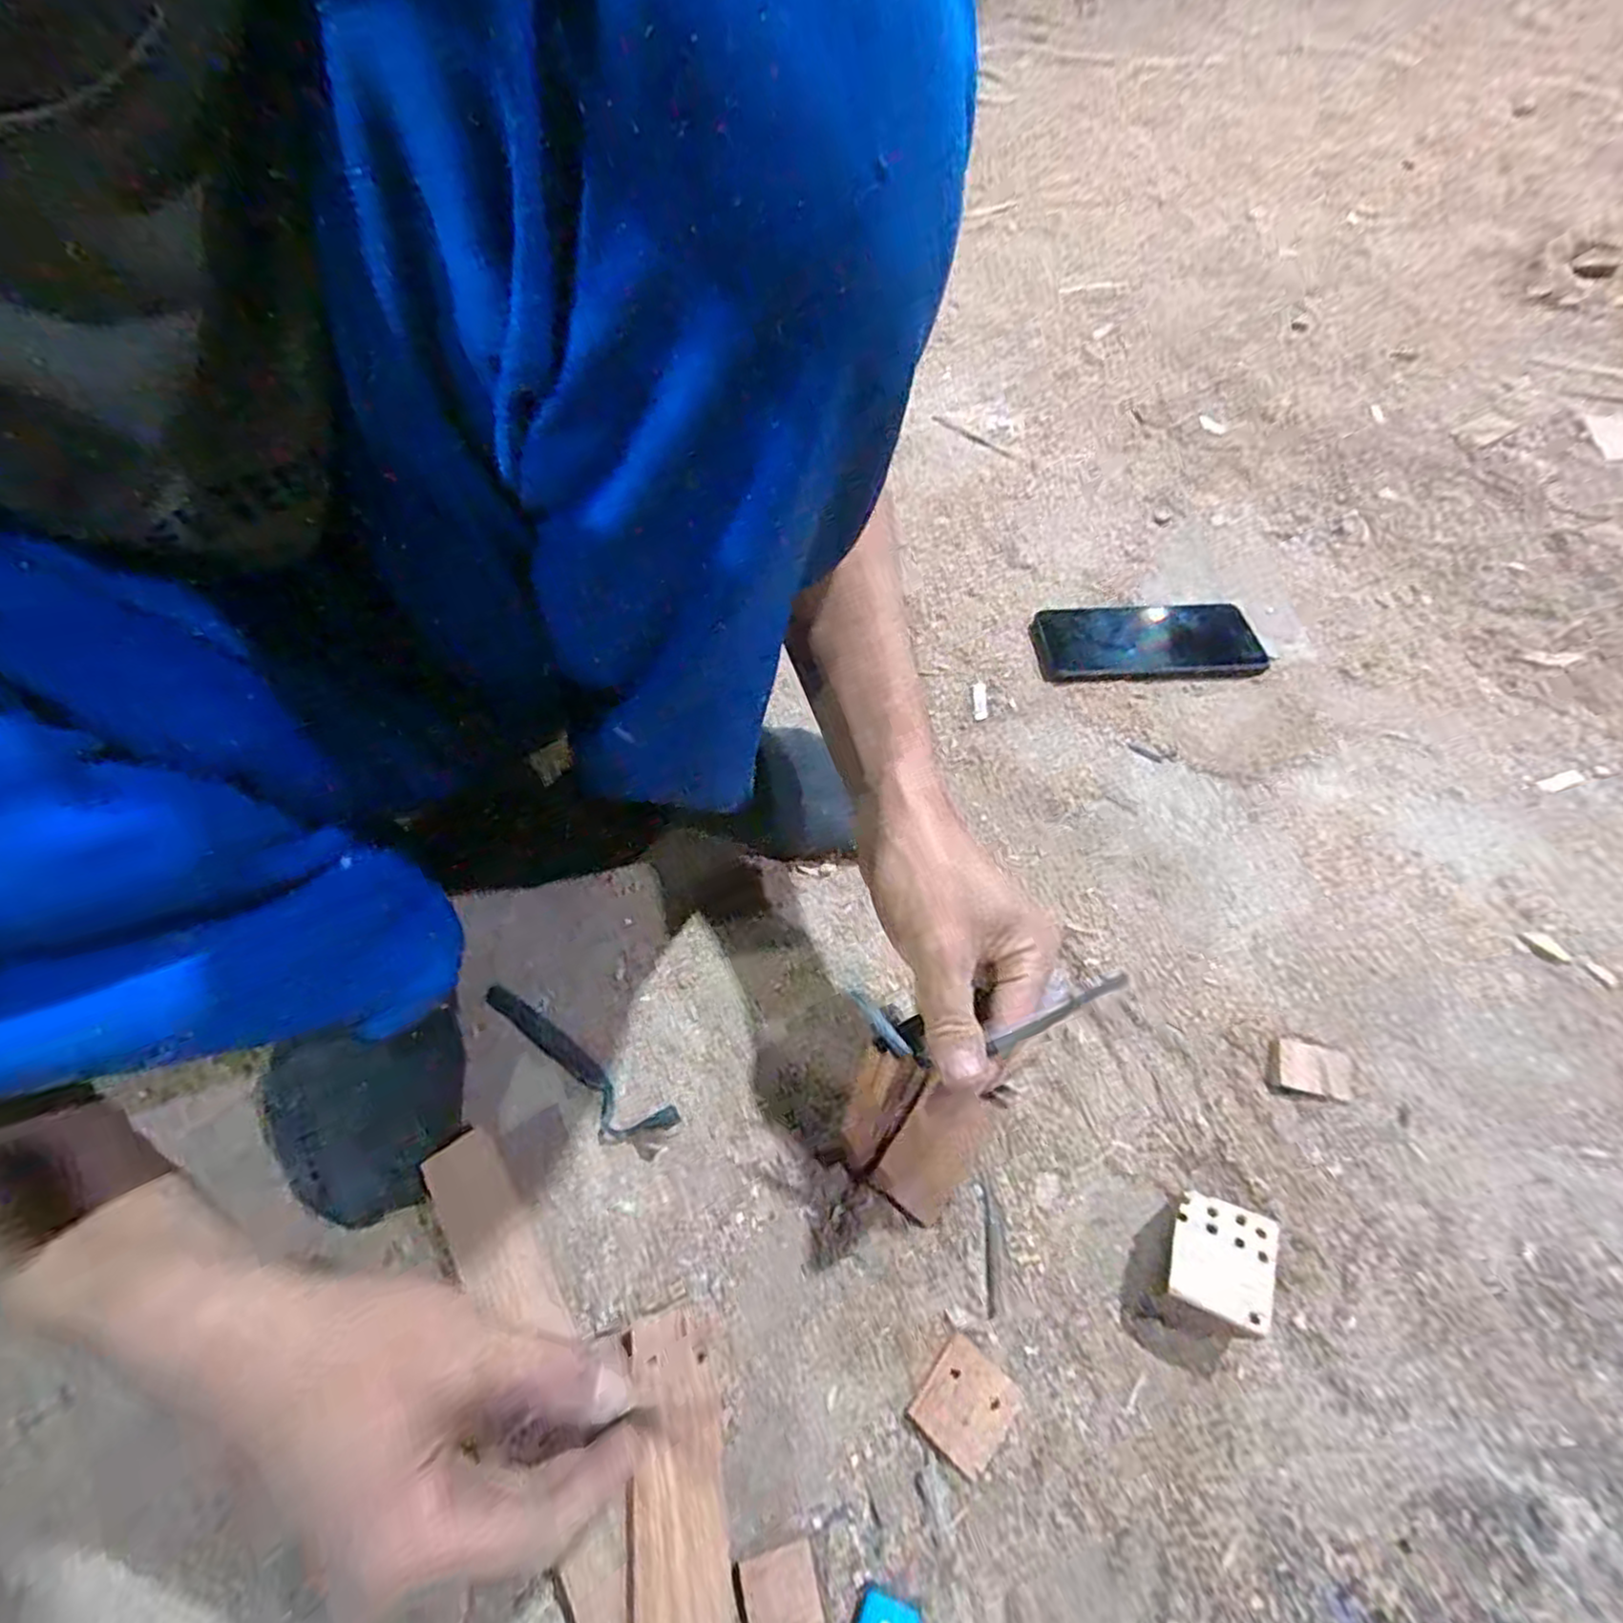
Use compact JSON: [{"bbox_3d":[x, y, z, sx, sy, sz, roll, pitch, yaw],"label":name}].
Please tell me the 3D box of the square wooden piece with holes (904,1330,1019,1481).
[{"bbox_3d":[0.066,0.257,0.316,0.035,0.006,0.038,33,64,24],"label":"square wooden piece with holes"}]

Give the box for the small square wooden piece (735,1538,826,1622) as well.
[{"bbox_3d":[-0.011,0.309,0.283,0.029,0.007,0.033,-17,56,-7],"label":"small square wooden piece"}]

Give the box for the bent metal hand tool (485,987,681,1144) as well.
[{"bbox_3d":[-0.142,0.147,0.417,0.145,0.008,0.033,26,61,20],"label":"bent metal hand tool"}]

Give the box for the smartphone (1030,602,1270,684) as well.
[{"bbox_3d":[0.269,-0.137,0.594,0.169,0.009,0.089,-3,55,2],"label":"smartphone"}]

